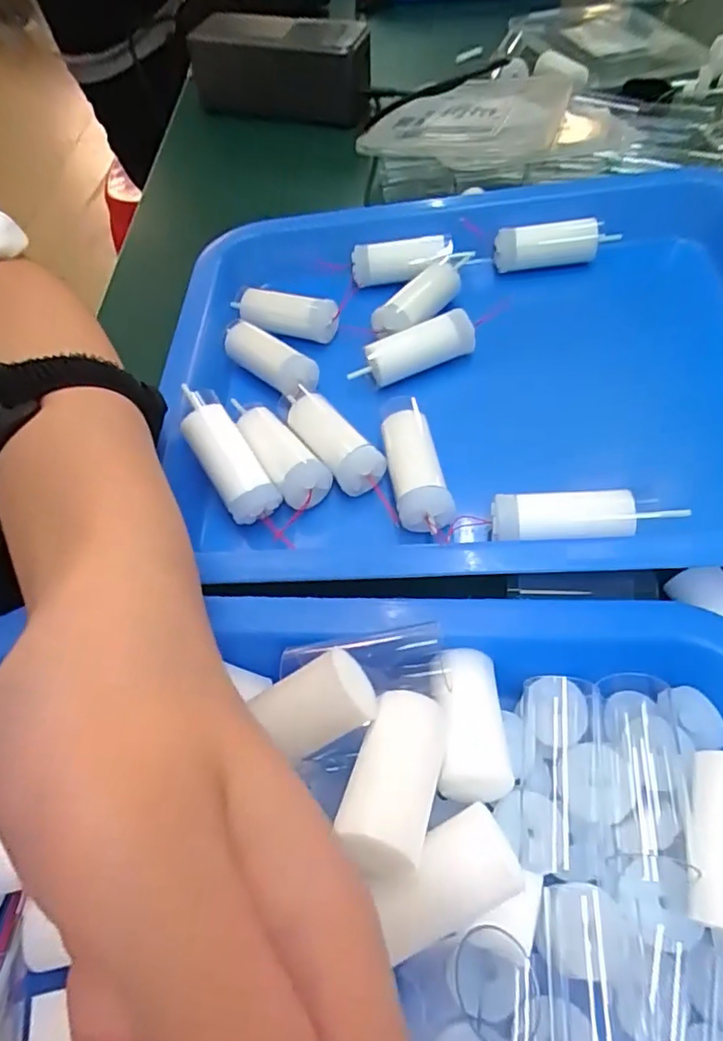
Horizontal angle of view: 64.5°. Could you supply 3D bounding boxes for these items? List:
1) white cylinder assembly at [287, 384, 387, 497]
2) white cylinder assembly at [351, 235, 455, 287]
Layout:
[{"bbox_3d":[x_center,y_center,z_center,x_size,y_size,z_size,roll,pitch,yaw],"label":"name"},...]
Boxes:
[{"bbox_3d":[-0.013,-0.034,0.241,0.018,0.018,0.055,-33,60,-20],"label":"white cylinder assembly"},{"bbox_3d":[0.021,-0.136,0.301,0.053,0.018,0.016,-6,53,14],"label":"white cylinder assembly"}]

